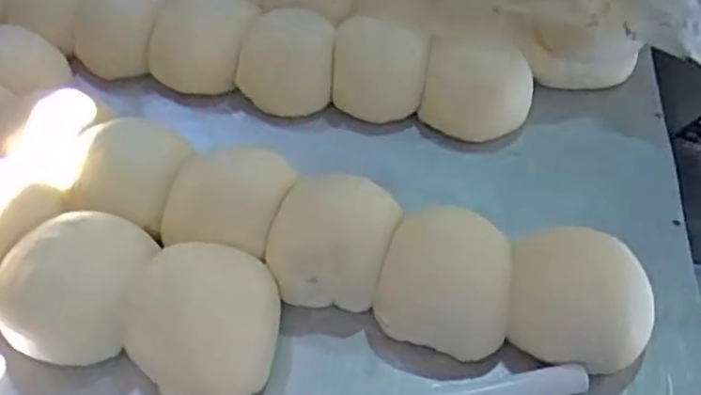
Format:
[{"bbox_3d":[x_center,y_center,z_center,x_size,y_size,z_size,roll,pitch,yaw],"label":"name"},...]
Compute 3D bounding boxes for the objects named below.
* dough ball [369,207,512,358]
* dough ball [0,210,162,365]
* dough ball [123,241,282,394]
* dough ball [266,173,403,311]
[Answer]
[{"bbox_3d":[0.077,0.063,0.547,0.100,0.048,0.101,13,45,11],"label":"dough ball"},{"bbox_3d":[-0.205,0.064,0.511,0.091,0.077,0.097,1,44,-1],"label":"dough ball"},{"bbox_3d":[-0.109,0.092,0.517,0.106,0.048,0.110,1,44,-1],"label":"dough ball"},{"bbox_3d":[-0.014,0.031,0.565,0.100,0.055,0.110,14,45,12],"label":"dough ball"}]

